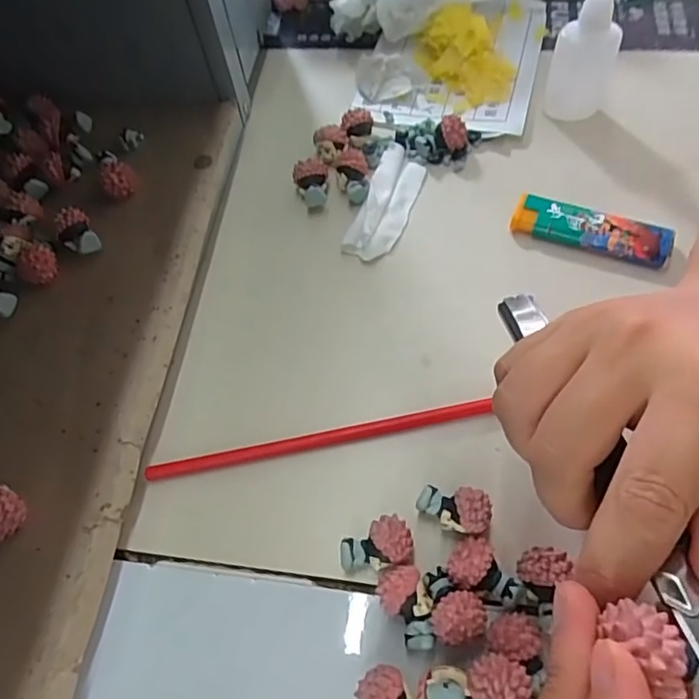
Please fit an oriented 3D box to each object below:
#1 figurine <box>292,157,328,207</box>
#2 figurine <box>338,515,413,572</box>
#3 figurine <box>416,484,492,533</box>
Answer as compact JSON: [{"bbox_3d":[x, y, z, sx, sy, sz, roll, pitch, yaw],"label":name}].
[{"bbox_3d":[-0.022,-0.093,0.328,0.019,0.018,0.026,-8,62,-5],"label":"figurine"},{"bbox_3d":[0.010,0.078,0.231,0.028,0.019,0.019,-7,62,-4],"label":"figurine"},{"bbox_3d":[0.042,0.065,0.233,0.028,0.016,0.017,11,62,5],"label":"figurine"}]

